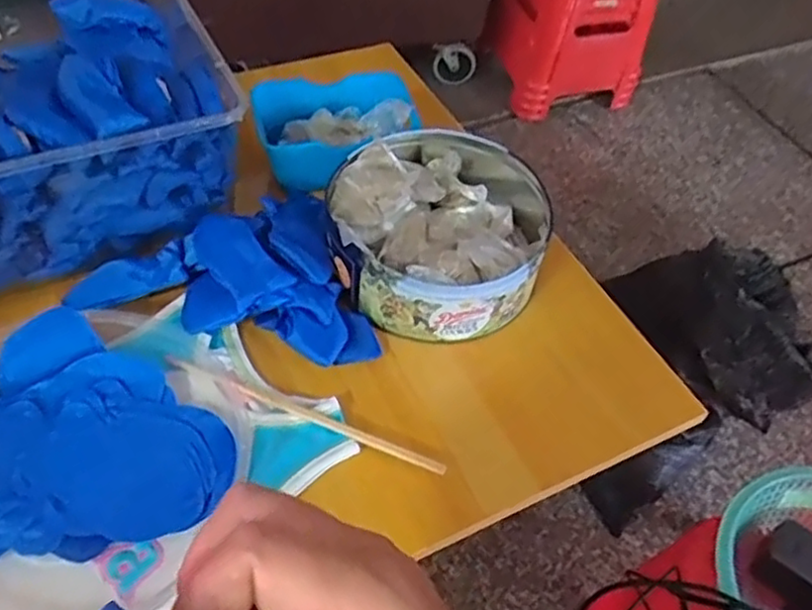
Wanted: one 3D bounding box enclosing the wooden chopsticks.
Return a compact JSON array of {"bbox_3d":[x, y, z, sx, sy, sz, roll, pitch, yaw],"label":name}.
[{"bbox_3d":[-0.077,0.083,0.517,0.225,0.014,0.011,19,52,10],"label":"wooden chopsticks"}]

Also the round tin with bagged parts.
[{"bbox_3d":[0.029,-0.072,0.617,0.189,0.079,0.207,14,51,6],"label":"round tin with bagged parts"}]

